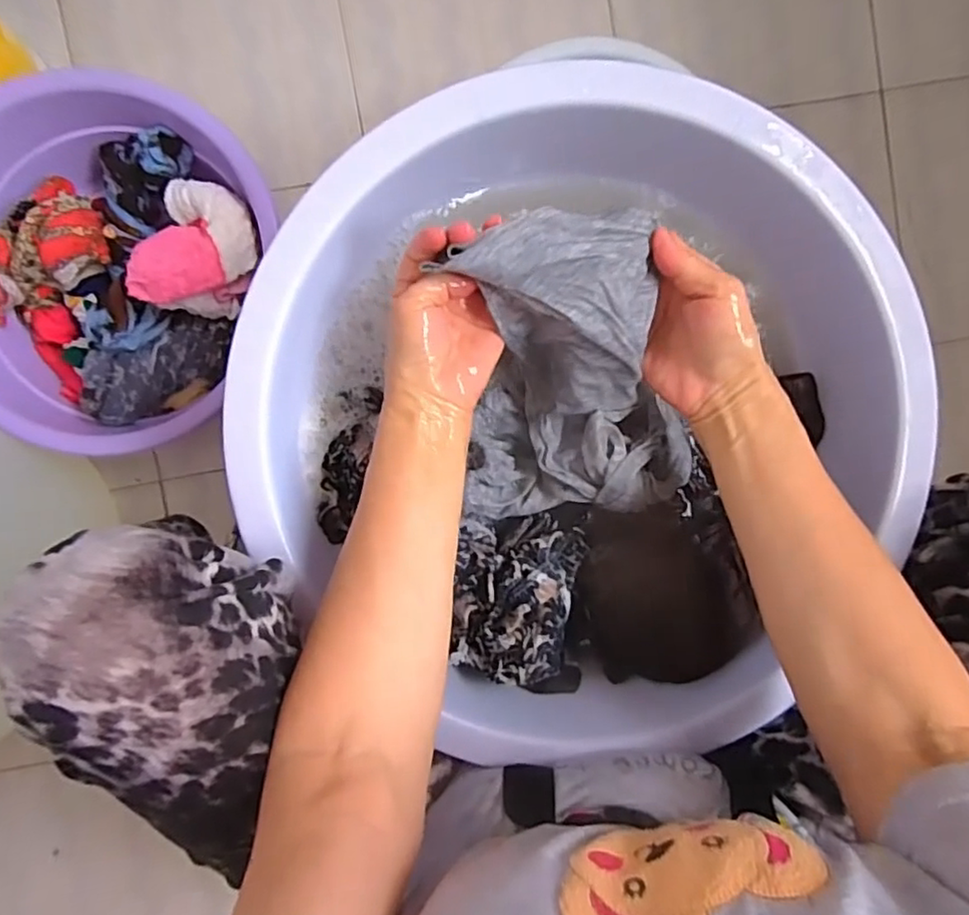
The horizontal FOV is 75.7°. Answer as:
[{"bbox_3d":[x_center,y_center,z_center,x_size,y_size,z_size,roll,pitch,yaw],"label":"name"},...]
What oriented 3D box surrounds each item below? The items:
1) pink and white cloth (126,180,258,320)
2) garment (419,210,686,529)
[{"bbox_3d":[-0.267,-0.199,0.587,0.103,0.057,0.130,9,92,-5],"label":"pink and white cloth"},{"bbox_3d":[0.054,-0.047,0.397,0.149,0.110,0.181,-16,95,-2],"label":"garment"}]

